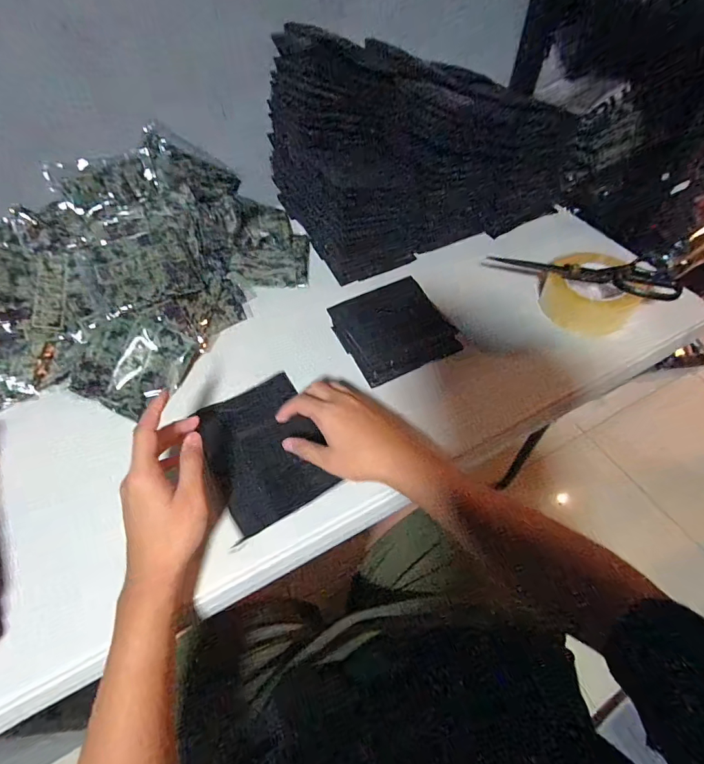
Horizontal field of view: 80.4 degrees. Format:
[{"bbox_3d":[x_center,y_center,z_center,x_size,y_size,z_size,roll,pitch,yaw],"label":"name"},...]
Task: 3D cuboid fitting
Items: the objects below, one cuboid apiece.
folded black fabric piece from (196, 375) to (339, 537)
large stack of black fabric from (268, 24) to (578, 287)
[{"bbox_3d":[-0.103,0.075,0.494,0.125,0.007,0.178,-20,57,-22],"label":"folded black fabric piece"},{"bbox_3d":[0.121,-0.403,0.686,0.452,0.246,0.275,-23,57,-15],"label":"large stack of black fabric"}]

